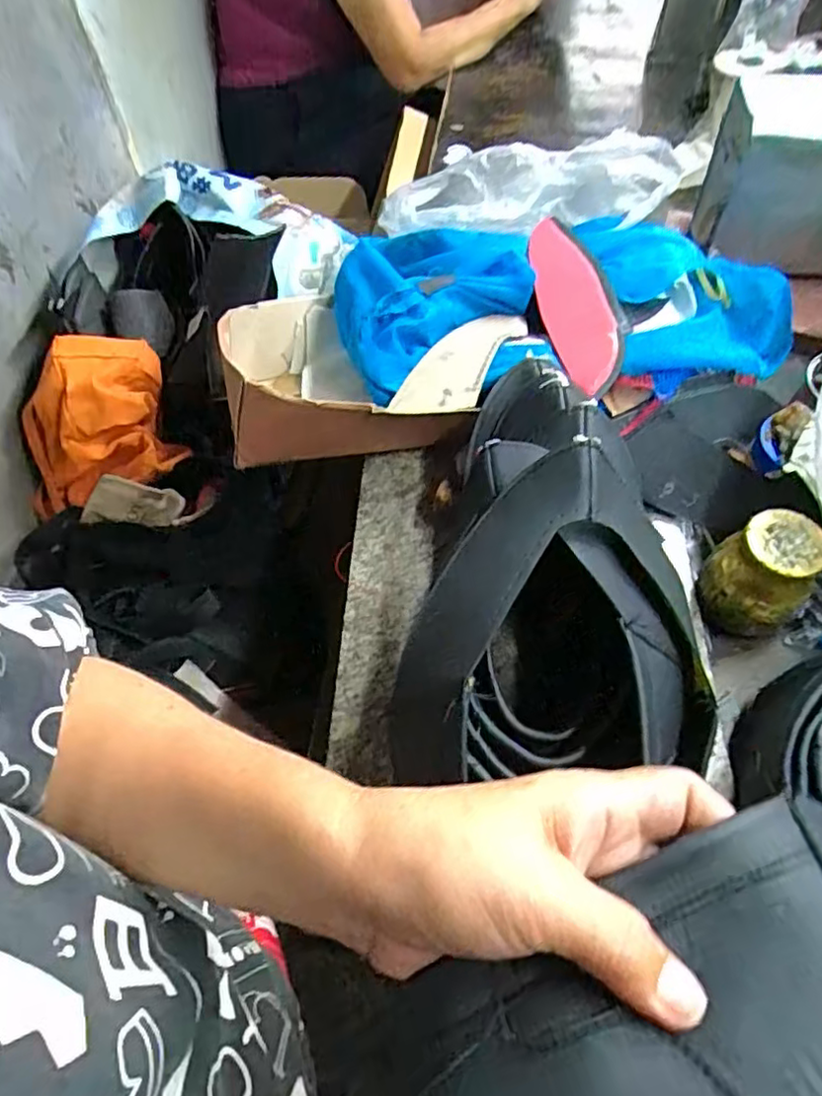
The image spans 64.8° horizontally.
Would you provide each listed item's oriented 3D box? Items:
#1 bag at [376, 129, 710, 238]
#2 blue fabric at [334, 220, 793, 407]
[{"bbox_3d":[0.127,-0.348,0.611,0.305,0.043,0.097,-7,59,-1],"label":"bag"},{"bbox_3d":[0.139,-0.211,0.584,0.414,0.076,0.204,-2,59,2],"label":"blue fabric"}]

